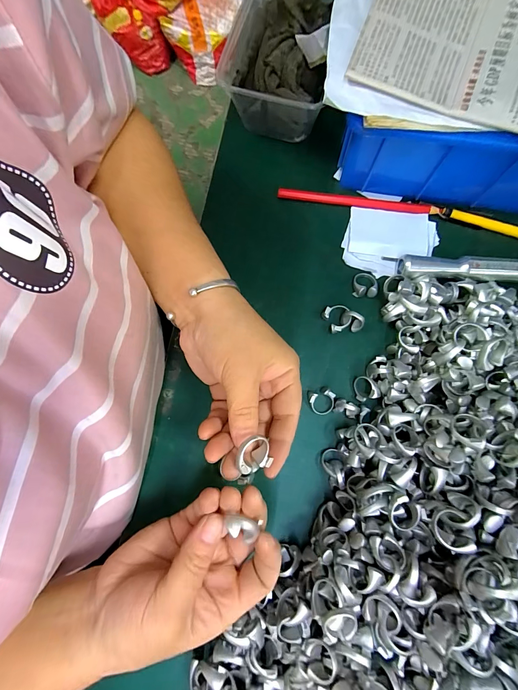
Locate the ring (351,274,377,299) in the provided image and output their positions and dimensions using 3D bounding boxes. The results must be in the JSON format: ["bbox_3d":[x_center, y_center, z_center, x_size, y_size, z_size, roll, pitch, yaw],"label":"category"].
[{"bbox_3d":[0.103,-0.059,0.293,0.024,0.013,0.024,0,78,1],"label":"ring"}]

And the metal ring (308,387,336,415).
[{"bbox_3d":[0.057,0.050,0.272,0.024,0.014,0.023,0,78,1],"label":"metal ring"}]

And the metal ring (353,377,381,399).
[{"bbox_3d":[0.096,0.039,0.271,0.009,0.020,0.021,11,62,-38],"label":"metal ring"}]

